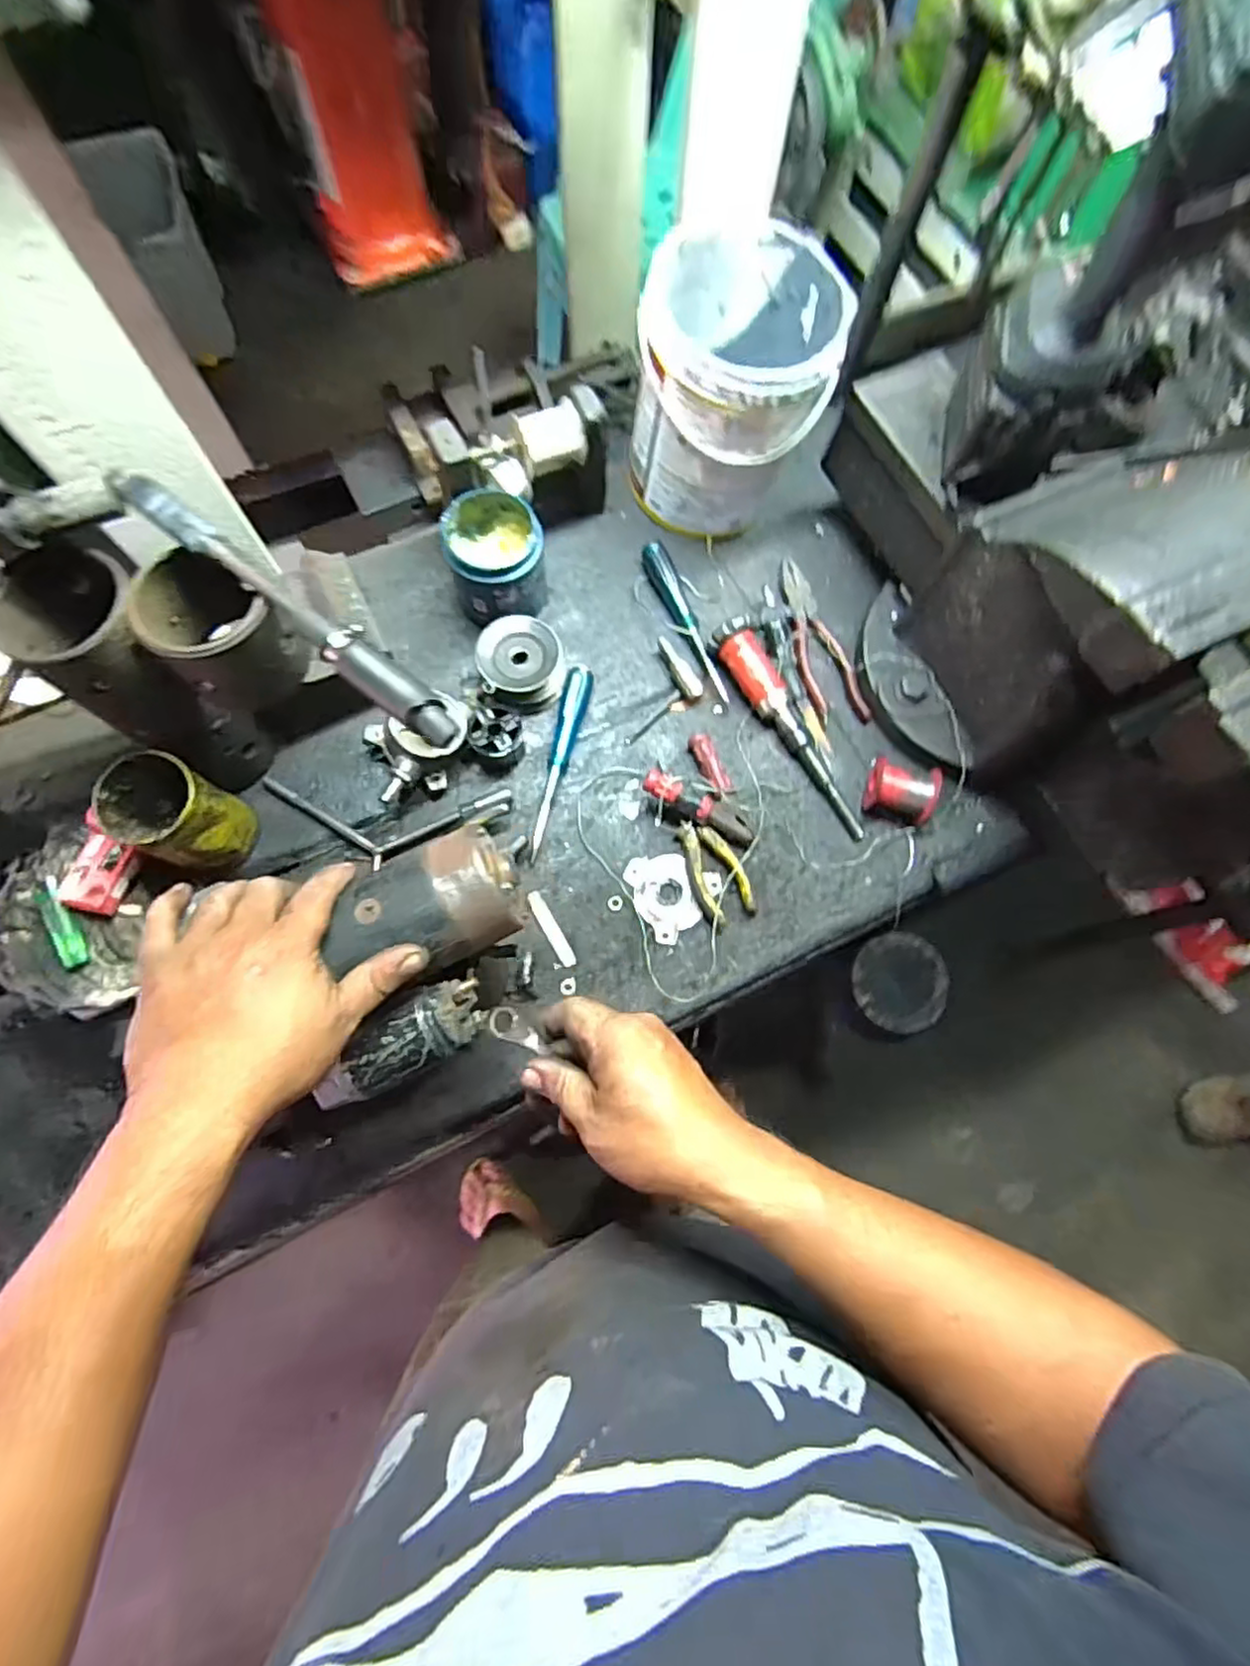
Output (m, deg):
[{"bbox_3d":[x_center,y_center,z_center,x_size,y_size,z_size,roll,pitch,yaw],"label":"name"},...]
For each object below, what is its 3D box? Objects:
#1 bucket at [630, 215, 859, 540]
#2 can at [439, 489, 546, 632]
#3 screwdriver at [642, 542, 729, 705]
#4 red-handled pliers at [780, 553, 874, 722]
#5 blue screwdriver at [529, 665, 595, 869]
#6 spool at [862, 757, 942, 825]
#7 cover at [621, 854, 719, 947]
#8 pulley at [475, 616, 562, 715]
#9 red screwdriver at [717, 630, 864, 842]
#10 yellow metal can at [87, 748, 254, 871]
[{"bbox_3d":[0.105,-0.434,0.663,0.170,0.192,0.177,1,74,-2],"label":"bucket"},{"bbox_3d":[-0.126,-0.268,0.667,0.091,0.096,0.093,-13,75,-6],"label":"can"},{"bbox_3d":[0.067,-0.222,0.699,0.026,0.022,0.186,-24,76,-9],"label":"screwdriver"},{"bbox_3d":[0.193,-0.200,0.703,0.052,0.017,0.197,-18,75,-7],"label":"red-handled pliers"},{"bbox_3d":[-0.062,-0.071,0.651,0.024,0.029,0.193,11,74,1],"label":"blue screwdriver"},{"bbox_3d":[0.260,-0.037,0.641,0.060,0.044,0.046,11,74,1],"label":"spool"},{"bbox_3d":[0.045,0.051,0.639,0.080,0.005,0.082,-32,77,-11],"label":"cover"},{"bbox_3d":[-0.102,-0.167,0.671,0.082,0.047,0.085,-2,74,-3],"label":"pulley"},{"bbox_3d":[0.169,-0.096,0.658,0.041,0.043,0.229,-30,77,-10],"label":"red screwdriver"},{"bbox_3d":[-0.378,-0.014,0.576,0.077,0.103,0.075,21,74,4],"label":"yellow metal can"}]

